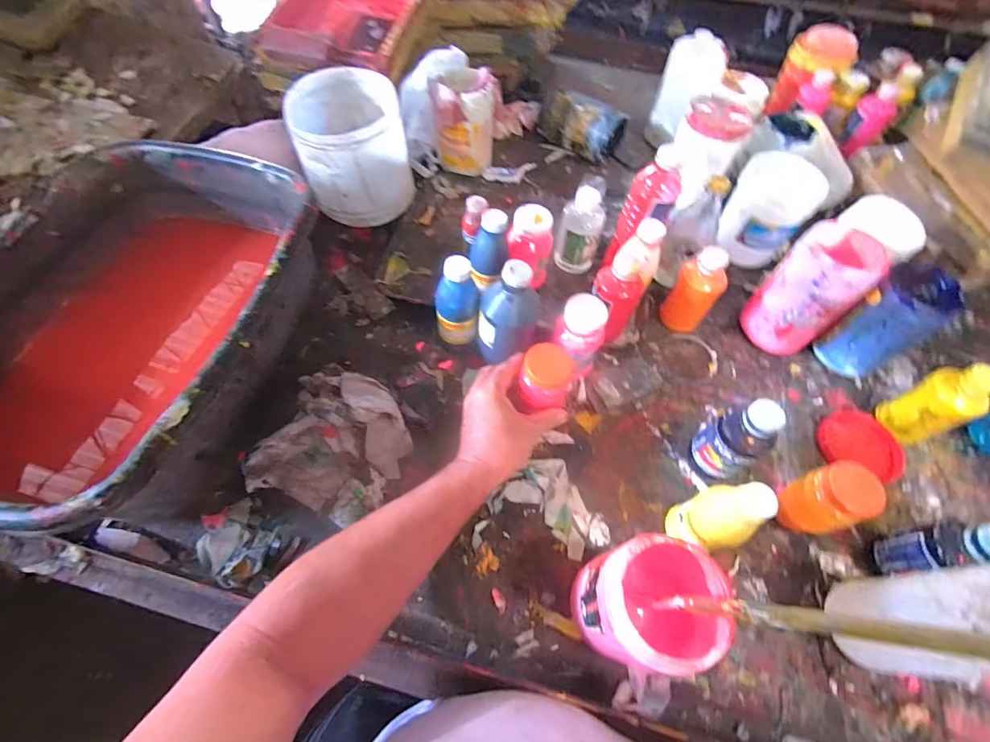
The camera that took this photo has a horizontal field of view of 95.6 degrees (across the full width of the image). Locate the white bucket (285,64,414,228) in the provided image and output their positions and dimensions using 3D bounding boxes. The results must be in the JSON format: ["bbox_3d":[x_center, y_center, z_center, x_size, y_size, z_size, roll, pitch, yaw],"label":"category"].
[{"bbox_3d":[-0.218,-0.340,0.690,0.152,0.147,0.161,2,60,-3],"label":"white bucket"}]

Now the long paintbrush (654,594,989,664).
[{"bbox_3d":[0.187,0.152,0.271,0.019,0.226,0.012,31,60,-14],"label":"long paintbrush"}]

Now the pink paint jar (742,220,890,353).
[{"bbox_3d":[0.417,-0.103,0.604,0.090,0.156,0.098,2,60,-3],"label":"pink paint jar"}]

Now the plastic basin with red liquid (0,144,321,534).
[{"bbox_3d":[-0.422,-0.049,0.540,0.338,0.201,0.453,14,60,5],"label":"plastic basin with red liquid"}]

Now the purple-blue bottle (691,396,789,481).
[{"bbox_3d":[0.269,0.081,0.507,0.054,0.132,0.060,-25,65,-17],"label":"purple-blue bottle"}]

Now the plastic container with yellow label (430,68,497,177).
[{"bbox_3d":[-0.049,-0.422,0.770,0.108,0.142,0.095,2,60,-3],"label":"plastic container with yellow label"}]

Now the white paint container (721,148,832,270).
[{"bbox_3d":[0.423,-0.250,0.705,0.115,0.135,0.097,21,61,8],"label":"white paint container"}]

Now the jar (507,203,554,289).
[{"bbox_3d":[0.049,-0.171,0.649,0.063,0.124,0.057,-35,69,-21],"label":"jar"}]

